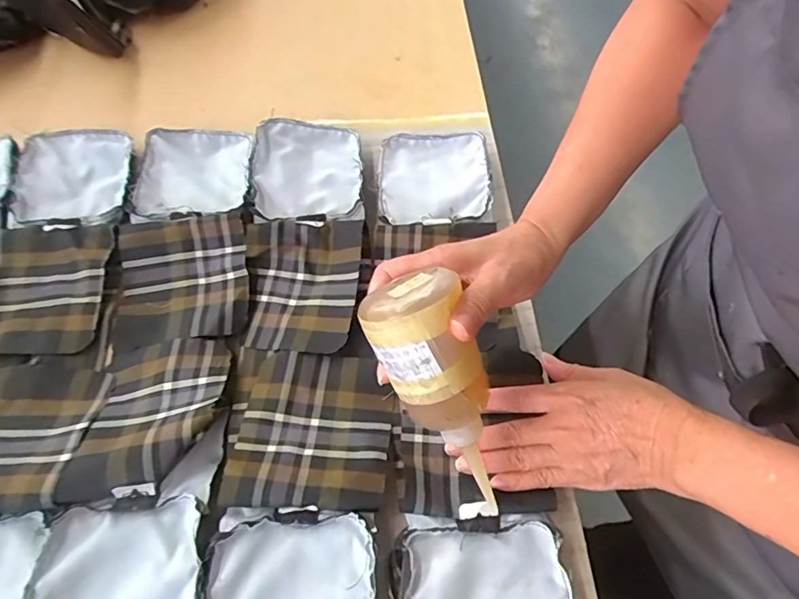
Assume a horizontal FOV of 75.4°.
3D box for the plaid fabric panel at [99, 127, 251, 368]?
[{"bbox_3d":[-0.215,-0.069,0.510,0.125,0.028,0.264,-5,61,-2],"label":"plaid fabric panel"}]

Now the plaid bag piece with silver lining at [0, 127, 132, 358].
[{"bbox_3d":[-0.337,-0.066,0.508,0.112,0.029,0.266,-4,61,-2],"label":"plaid bag piece with silver lining"}]

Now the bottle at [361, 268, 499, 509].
[{"bbox_3d":[0.031,0.066,0.334,0.056,0.047,0.162,-26,105,-13],"label":"bottle"}]

